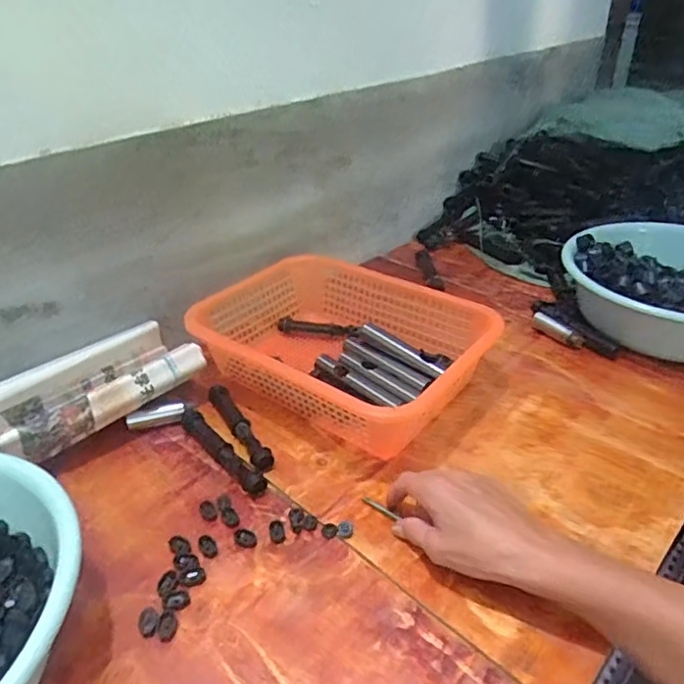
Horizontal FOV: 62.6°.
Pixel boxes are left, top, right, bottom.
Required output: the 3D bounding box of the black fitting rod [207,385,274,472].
[{"bbox_3d":[-0.115,0.093,0.632,0.022,0.018,0.148,-18,37,-25],"label":"black fitting rod"}]

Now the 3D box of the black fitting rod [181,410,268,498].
[{"bbox_3d":[-0.129,0.114,0.600,0.019,0.020,0.141,-27,42,-35],"label":"black fitting rod"}]

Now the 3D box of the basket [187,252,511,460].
[{"bbox_3d":[0.001,0.006,0.692,0.330,0.103,0.244,24,40,32],"label":"basket"}]

